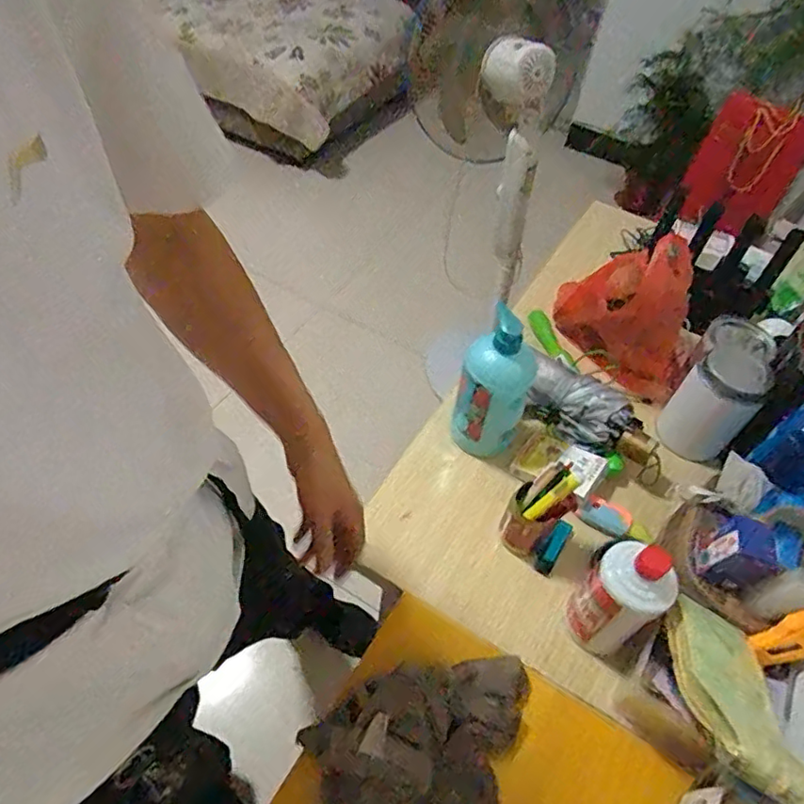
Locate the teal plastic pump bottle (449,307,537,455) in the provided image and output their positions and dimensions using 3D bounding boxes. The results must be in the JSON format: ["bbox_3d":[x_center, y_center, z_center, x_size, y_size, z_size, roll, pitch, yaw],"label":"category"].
[{"bbox_3d":[0.121,-0.008,0.796,0.093,0.224,0.098,18,52,10],"label":"teal plastic pump bottle"}]

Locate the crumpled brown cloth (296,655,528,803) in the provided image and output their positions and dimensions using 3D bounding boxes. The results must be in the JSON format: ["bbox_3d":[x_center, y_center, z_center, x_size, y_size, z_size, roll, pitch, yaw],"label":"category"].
[{"bbox_3d":[0.029,0.374,0.601,0.241,0.057,0.180,-5,52,-8],"label":"crumpled brown cloth"}]

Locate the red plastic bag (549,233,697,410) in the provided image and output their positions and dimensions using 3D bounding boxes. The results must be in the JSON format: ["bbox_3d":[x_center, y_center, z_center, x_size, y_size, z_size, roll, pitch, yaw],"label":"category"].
[{"bbox_3d":[0.353,-0.148,0.905,0.243,0.223,0.075,39,58,24],"label":"red plastic bag"}]

